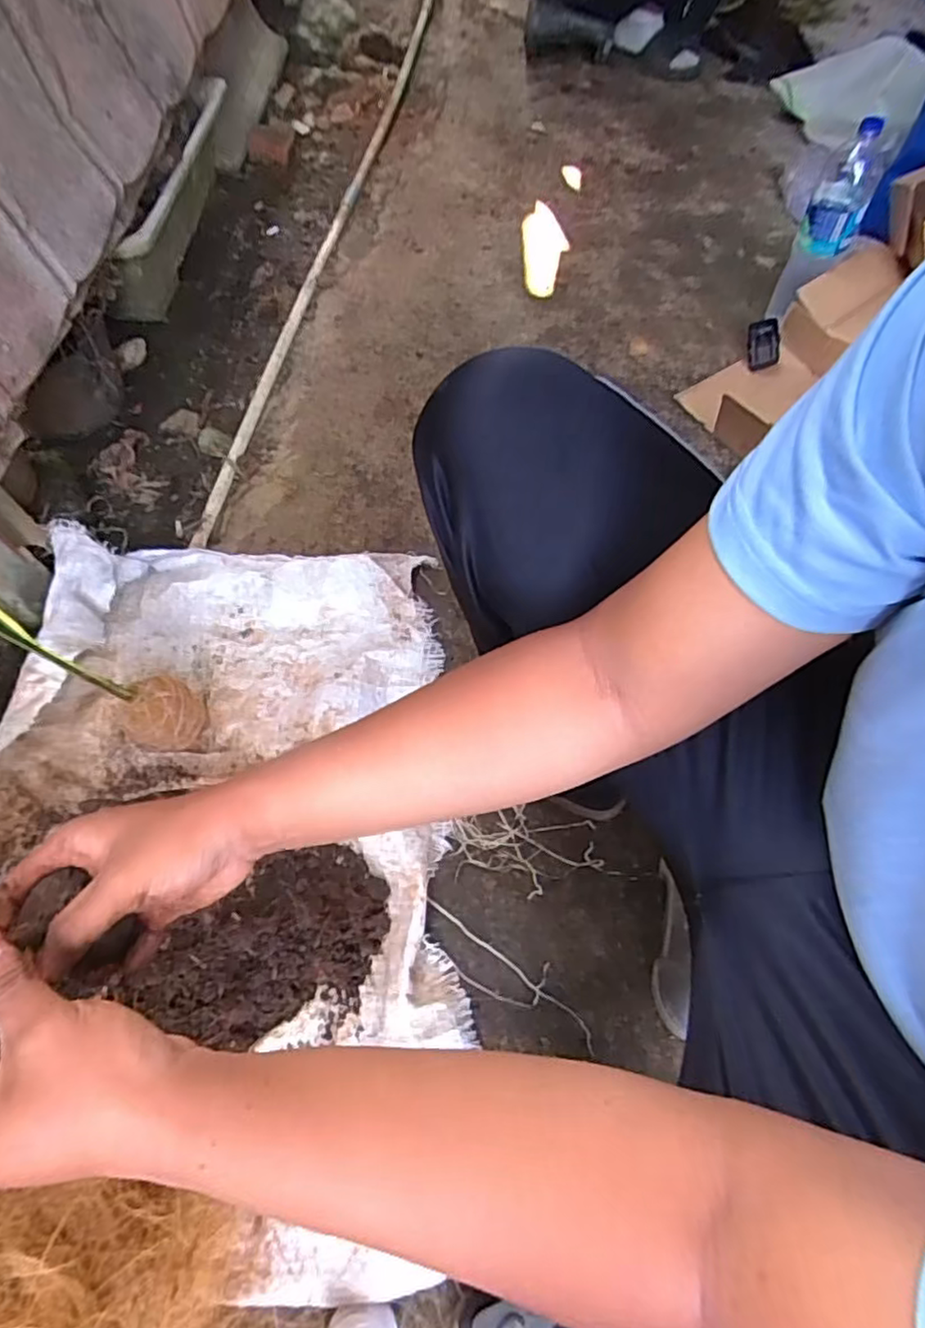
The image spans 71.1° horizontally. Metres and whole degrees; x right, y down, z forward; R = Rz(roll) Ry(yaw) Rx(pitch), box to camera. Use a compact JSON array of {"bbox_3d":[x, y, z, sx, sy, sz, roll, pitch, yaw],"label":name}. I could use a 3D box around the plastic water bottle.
[{"bbox_3d":[0.579,-0.721,0.976,0.079,0.161,0.091,20,65,8],"label":"plastic water bottle"}]

